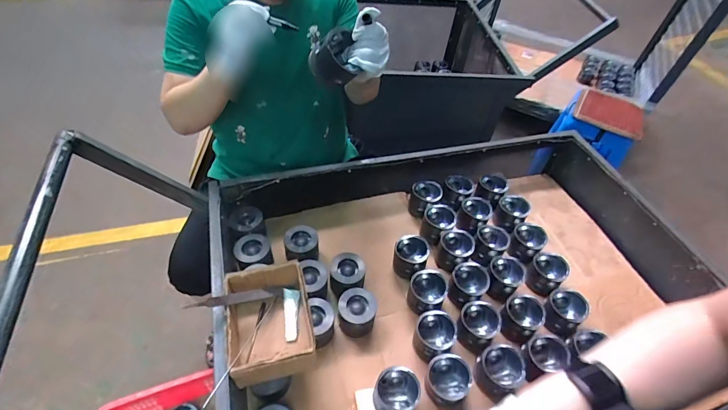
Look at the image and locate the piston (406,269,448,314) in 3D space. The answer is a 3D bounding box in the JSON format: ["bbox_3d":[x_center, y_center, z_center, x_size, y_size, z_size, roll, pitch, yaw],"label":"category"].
[{"bbox_3d":[0.146,0.208,0.884,0.082,0.071,0.087,3,50,-3],"label":"piston"}]

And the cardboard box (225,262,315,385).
[{"bbox_3d":[-0.183,0.229,0.742,0.150,0.087,0.201,-8,51,-13],"label":"cardboard box"}]

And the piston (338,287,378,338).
[{"bbox_3d":[-0.016,0.237,0.846,0.084,0.077,0.090,3,50,-3],"label":"piston"}]

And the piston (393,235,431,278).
[{"bbox_3d":[0.116,0.131,0.955,0.083,0.075,0.084,3,50,-3],"label":"piston"}]

